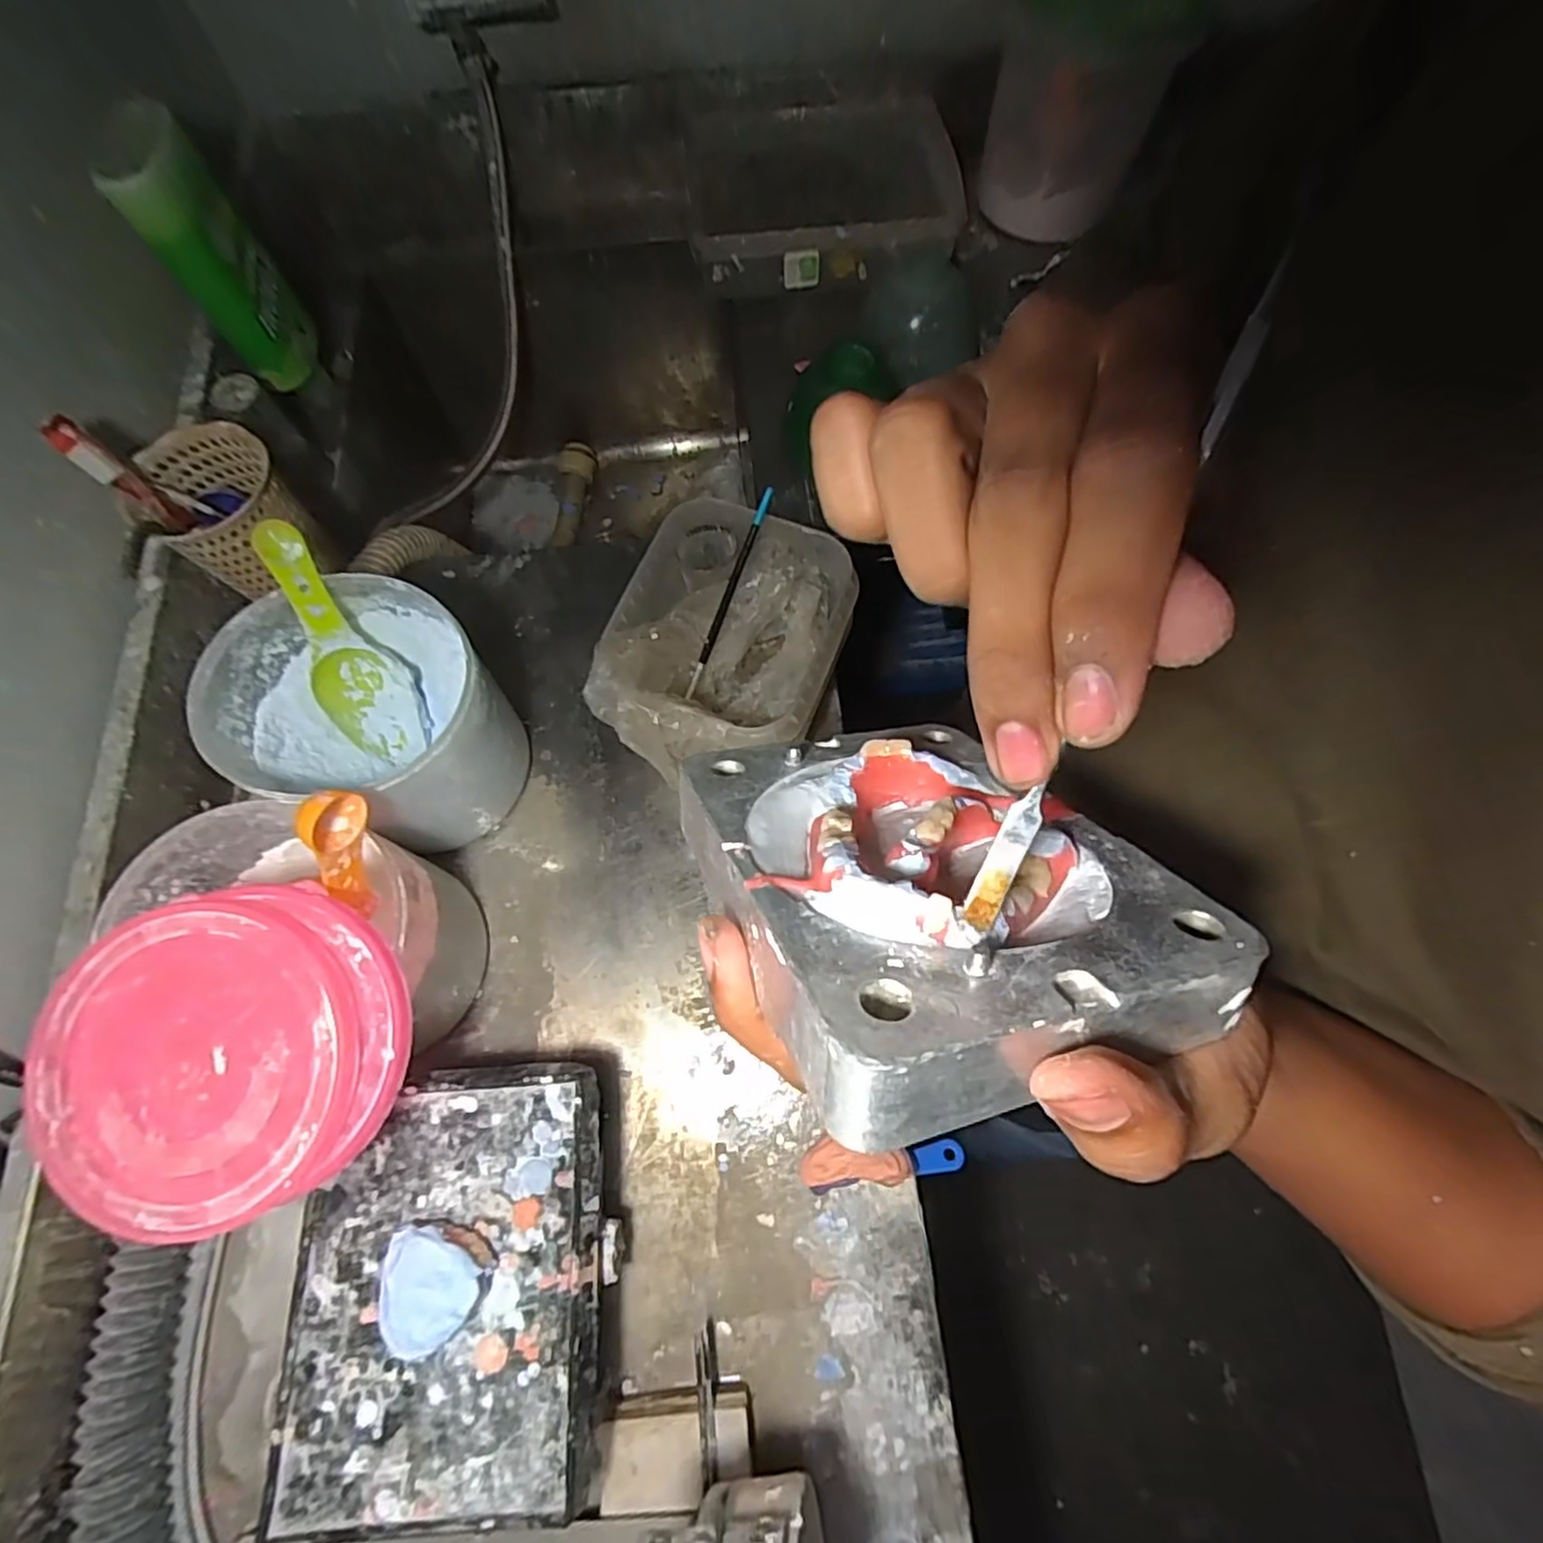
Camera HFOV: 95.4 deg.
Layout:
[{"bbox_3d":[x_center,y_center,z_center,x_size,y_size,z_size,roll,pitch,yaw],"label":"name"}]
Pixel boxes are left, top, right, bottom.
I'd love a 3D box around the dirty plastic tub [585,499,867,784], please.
[{"bbox_3d":[-0.032,-0.083,0.525,0.152,0.100,0.193,19,69,8],"label":"dirty plastic tub"}]

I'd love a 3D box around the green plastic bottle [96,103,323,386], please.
[{"bbox_3d":[-0.455,-0.421,0.581,0.069,0.171,0.091,-30,71,-11],"label":"green plastic bottle"}]

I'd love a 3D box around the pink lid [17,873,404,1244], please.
[{"bbox_3d":[-0.279,0.143,0.360,0.173,0.032,0.155,-26,82,-6],"label":"pink lid"}]

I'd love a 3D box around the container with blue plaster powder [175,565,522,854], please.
[{"bbox_3d":[-0.269,-0.029,0.497,0.156,0.154,0.151,0,68,0],"label":"container with blue plaster powder"}]

